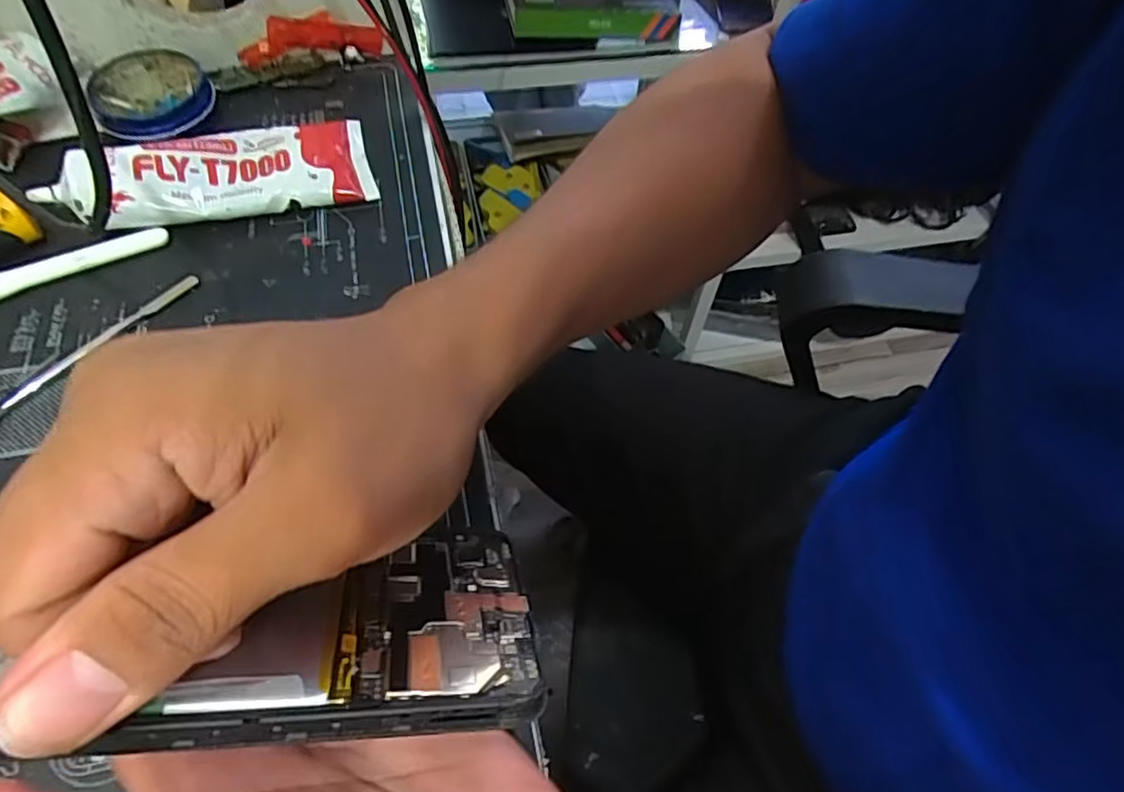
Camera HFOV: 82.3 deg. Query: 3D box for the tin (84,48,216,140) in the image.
[{"bbox_3d":[-0.236,-0.174,0.372,0.061,0.018,0.063,1,59,-2],"label":"tin"}]

